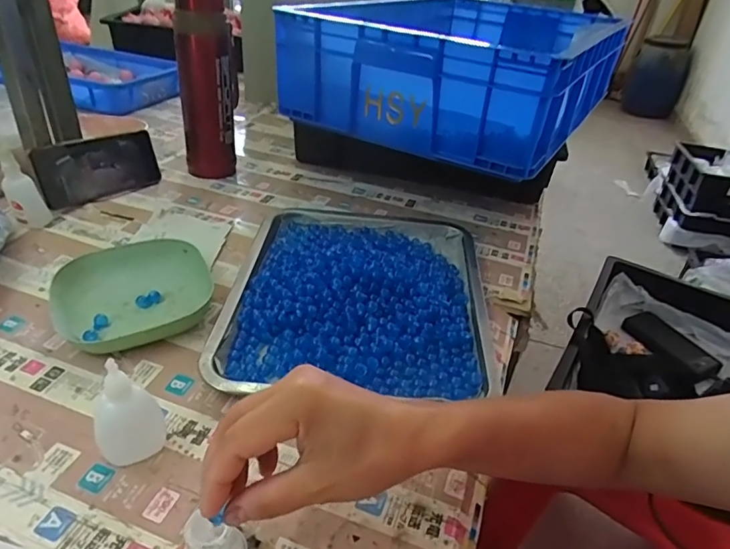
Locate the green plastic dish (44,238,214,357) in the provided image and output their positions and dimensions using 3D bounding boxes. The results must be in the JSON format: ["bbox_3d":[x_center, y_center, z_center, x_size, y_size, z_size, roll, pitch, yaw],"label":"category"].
[{"bbox_3d":[-0.231,0.016,0.512,0.146,0.034,0.120,-18,42,-30],"label":"green plastic dish"}]

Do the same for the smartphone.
[{"bbox_3d":[-0.356,-0.144,0.686,0.011,0.078,0.161,7,25,35],"label":"smartphone"}]

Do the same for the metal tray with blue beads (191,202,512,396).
[{"bbox_3d":[-0.004,0.011,0.547,0.267,0.048,0.320,5,36,-2],"label":"metal tray with blue beads"}]

